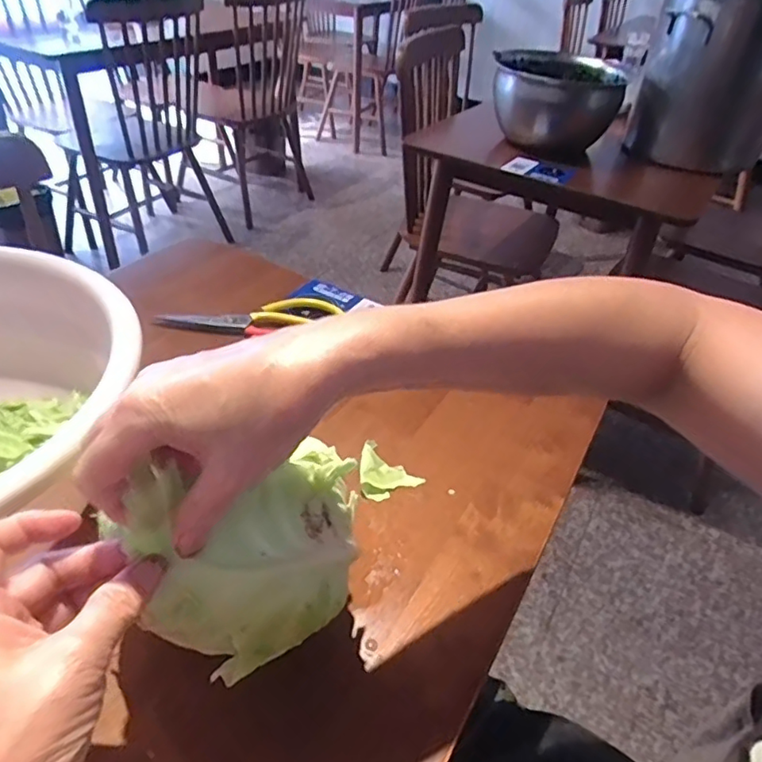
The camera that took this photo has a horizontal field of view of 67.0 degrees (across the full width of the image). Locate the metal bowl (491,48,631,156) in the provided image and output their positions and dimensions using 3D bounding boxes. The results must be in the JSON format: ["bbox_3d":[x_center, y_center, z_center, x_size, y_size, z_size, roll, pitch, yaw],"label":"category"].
[{"bbox_3d":[0.367,-0.591,1.216,0.264,0.160,0.264,16,40,11],"label":"metal bowl"}]

